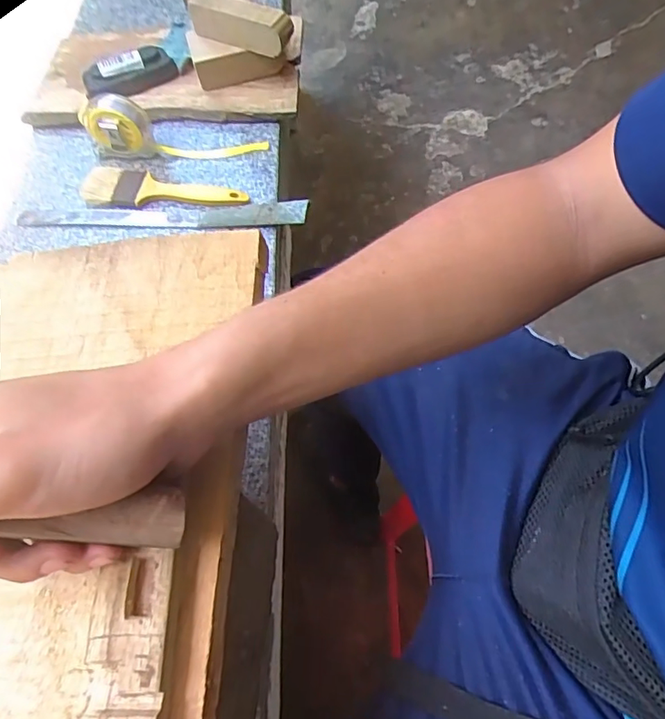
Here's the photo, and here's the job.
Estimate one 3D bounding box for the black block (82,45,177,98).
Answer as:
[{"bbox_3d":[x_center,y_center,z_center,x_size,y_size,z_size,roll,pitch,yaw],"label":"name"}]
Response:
[{"bbox_3d":[-0.240,-0.338,0.615,0.105,0.042,0.027,-18,61,-6],"label":"black block"}]

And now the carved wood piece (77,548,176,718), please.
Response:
[{"bbox_3d":[-0.081,0.147,0.201,0.032,0.018,0.136,-5,61,1],"label":"carved wood piece"}]

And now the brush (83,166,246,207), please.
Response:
[{"bbox_3d":[-0.174,-0.178,0.542,0.170,0.017,0.044,4,61,6],"label":"brush"}]

